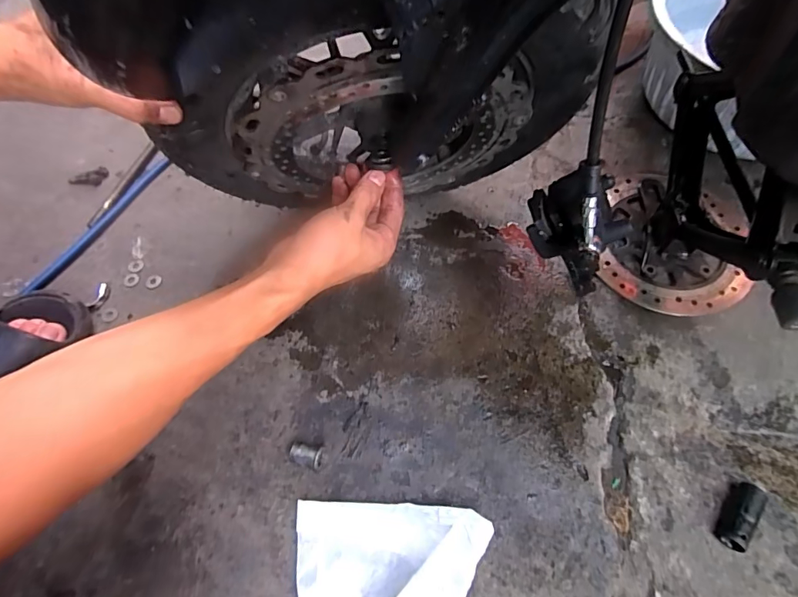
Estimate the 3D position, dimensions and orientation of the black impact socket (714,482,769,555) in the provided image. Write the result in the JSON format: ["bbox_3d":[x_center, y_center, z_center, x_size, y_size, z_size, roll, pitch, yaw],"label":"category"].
[{"bbox_3d":[0.322,0.204,0.425,0.020,0.025,0.064,34,68,17],"label":"black impact socket"}]

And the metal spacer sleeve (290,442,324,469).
[{"bbox_3d":[-0.091,0.156,0.448,0.031,0.019,0.019,14,63,8],"label":"metal spacer sleeve"}]

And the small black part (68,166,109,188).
[{"bbox_3d":[-0.435,-0.167,0.631,0.055,0.006,0.026,-16,63,-8],"label":"small black part"}]

